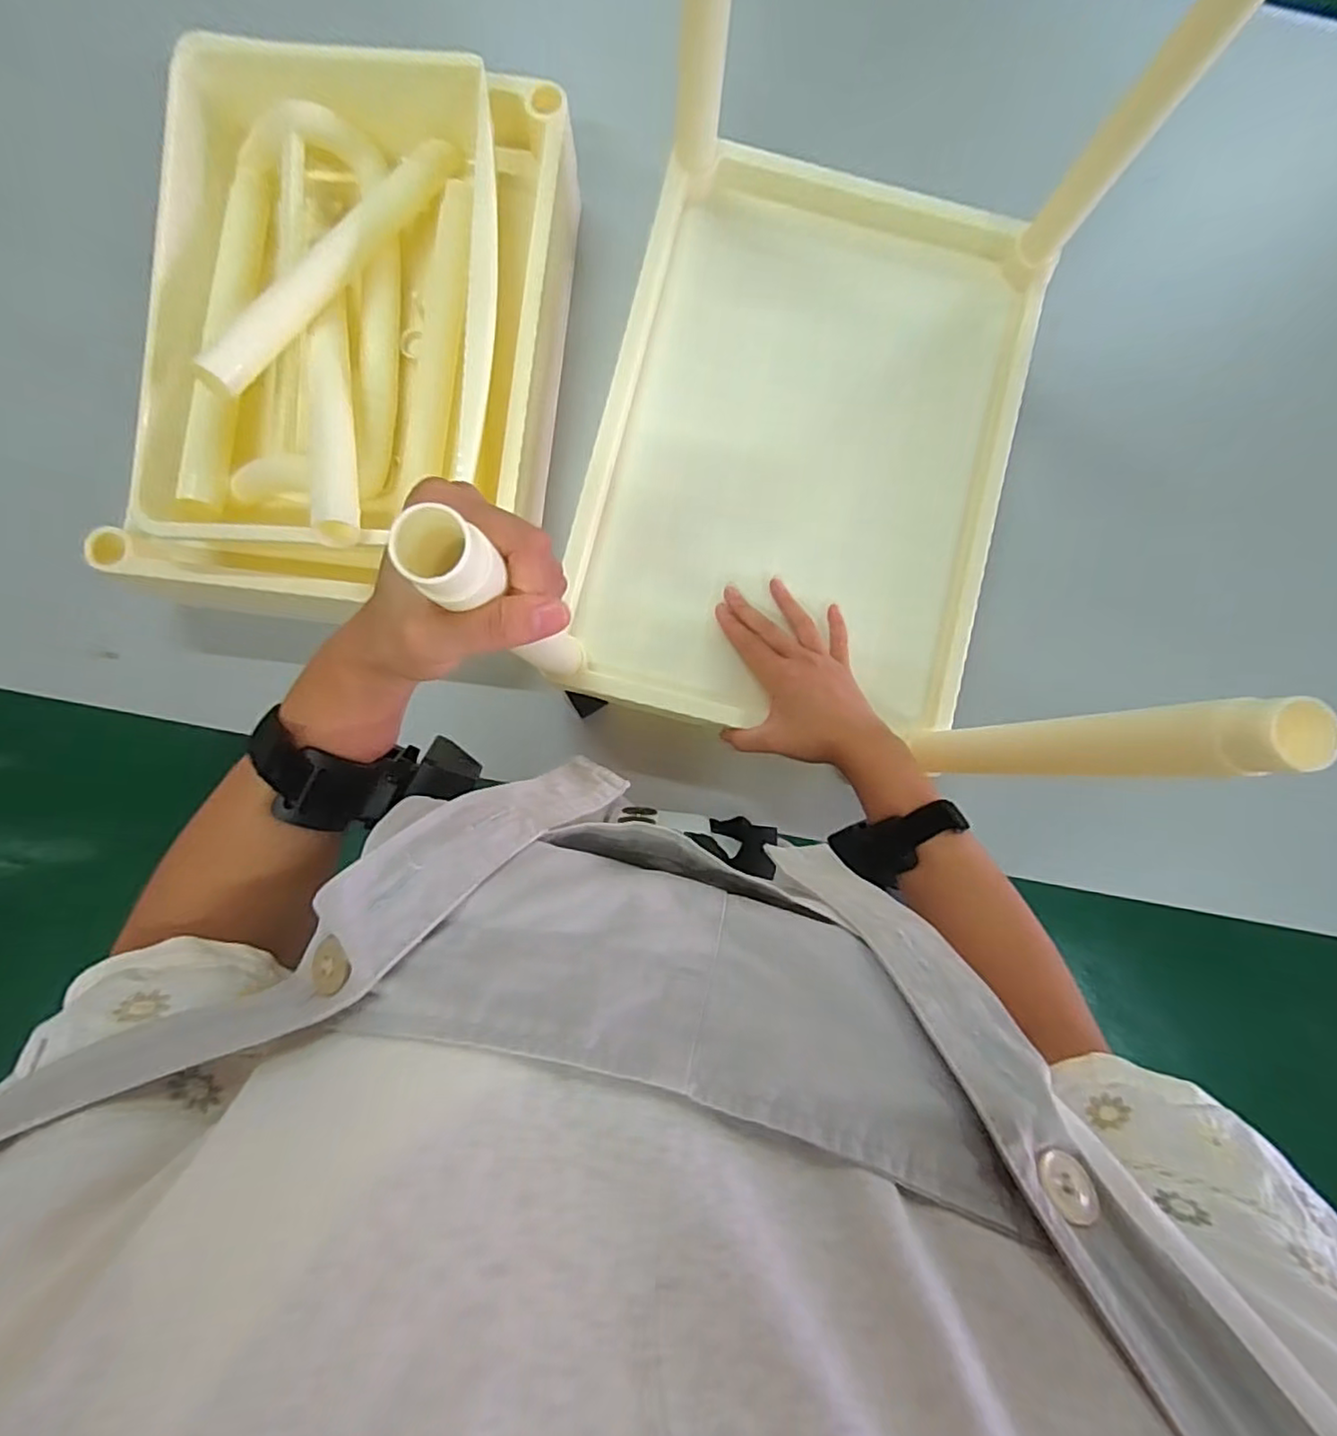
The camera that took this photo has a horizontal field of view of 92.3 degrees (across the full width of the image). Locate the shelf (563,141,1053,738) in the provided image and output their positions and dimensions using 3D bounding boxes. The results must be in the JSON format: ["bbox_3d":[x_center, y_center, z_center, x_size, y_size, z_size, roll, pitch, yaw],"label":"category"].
[{"bbox_3d":[0.113,-0.224,0.536,0.329,0.040,0.478,14,85,-1],"label":"shelf"}]

